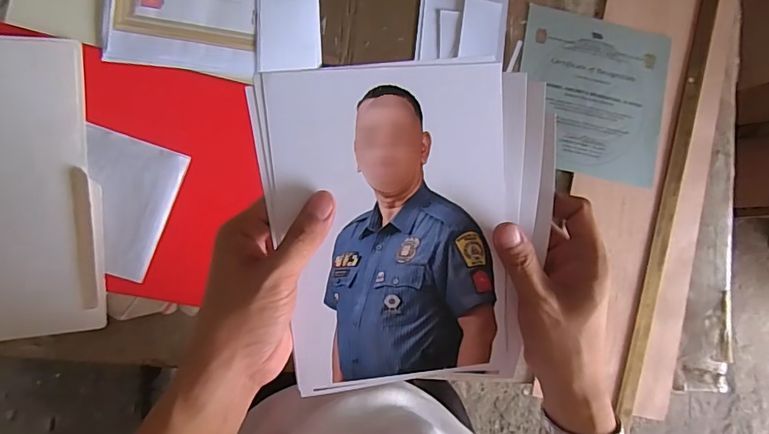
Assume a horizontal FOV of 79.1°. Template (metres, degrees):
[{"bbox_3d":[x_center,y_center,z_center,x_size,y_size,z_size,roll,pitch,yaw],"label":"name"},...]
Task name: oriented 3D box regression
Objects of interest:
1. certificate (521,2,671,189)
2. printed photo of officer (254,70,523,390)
[{"bbox_3d":[0.293,-0.168,0.643,0.208,0.010,0.224,8,85,-8],"label":"certificate"},{"bbox_3d":[0.009,0.013,0.306,0.150,0.009,0.211,-7,104,-6],"label":"printed photo of officer"}]

